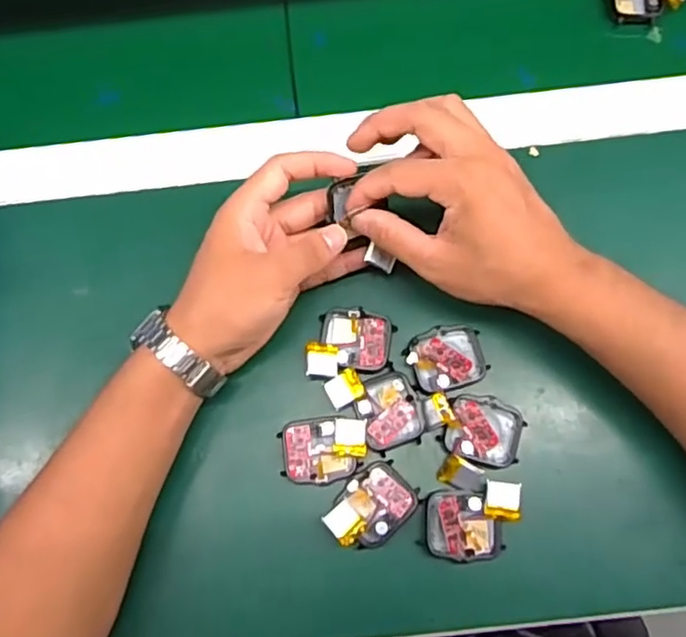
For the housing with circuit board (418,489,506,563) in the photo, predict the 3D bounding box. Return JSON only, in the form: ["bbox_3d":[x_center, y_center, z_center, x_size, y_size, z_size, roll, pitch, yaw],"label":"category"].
[{"bbox_3d":[0.070,0.120,0.362,0.043,0.010,0.038,6,76,3],"label":"housing with circuit board"}]

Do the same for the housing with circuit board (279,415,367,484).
[{"bbox_3d":[-0.011,0.078,0.375,0.051,0.014,0.038,-8,76,0],"label":"housing with circuit board"}]

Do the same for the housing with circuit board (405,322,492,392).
[{"bbox_3d":[0.065,0.023,0.383,0.046,0.014,0.039,-22,77,-4],"label":"housing with circuit board"}]

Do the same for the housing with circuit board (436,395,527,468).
[{"bbox_3d":[0.085,0.067,0.371,0.045,0.016,0.037,17,77,6],"label":"housing with circuit board"}]

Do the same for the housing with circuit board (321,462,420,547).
[{"bbox_3d":[0.016,0.110,0.363,0.051,0.015,0.038,-43,79,-8],"label":"housing with circuit board"}]

